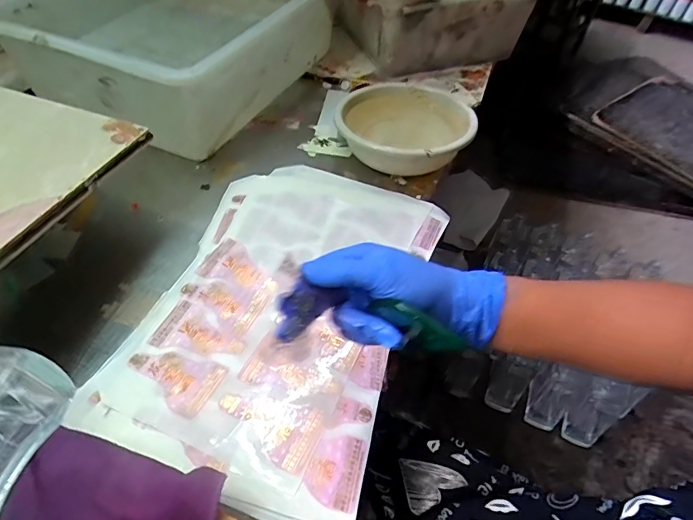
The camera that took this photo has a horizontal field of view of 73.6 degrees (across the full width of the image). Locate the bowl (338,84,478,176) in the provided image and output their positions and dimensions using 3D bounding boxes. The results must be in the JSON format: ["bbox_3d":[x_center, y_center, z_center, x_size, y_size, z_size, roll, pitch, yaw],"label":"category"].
[{"bbox_3d":[0.082,-0.181,0.661,0.181,0.070,0.172,3,49,-4],"label":"bowl"}]

